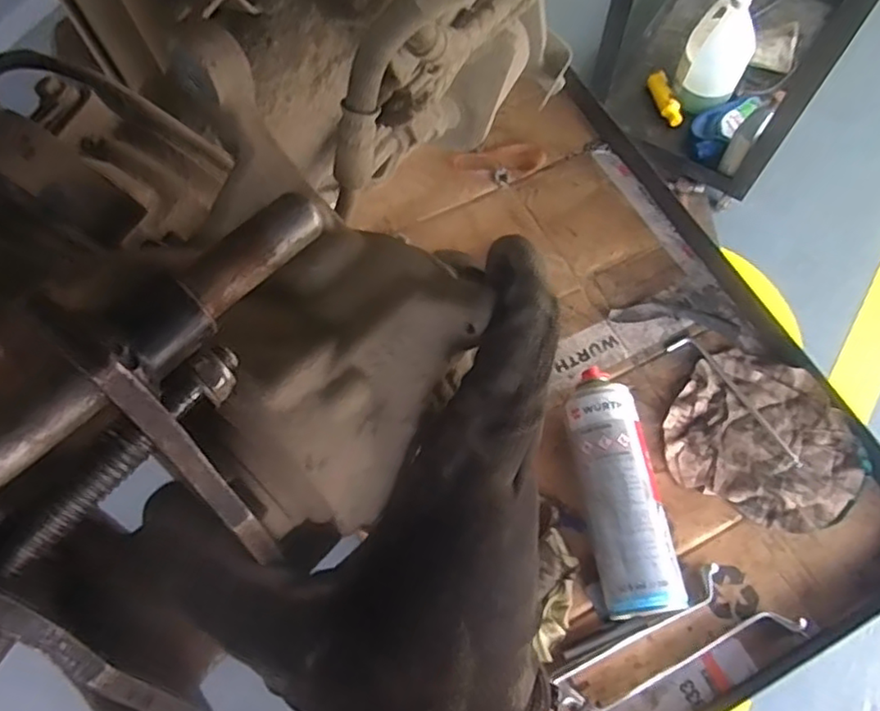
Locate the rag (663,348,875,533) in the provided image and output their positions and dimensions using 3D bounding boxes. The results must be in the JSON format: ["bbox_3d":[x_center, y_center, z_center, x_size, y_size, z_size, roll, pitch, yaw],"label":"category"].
[{"bbox_3d":[0.313,0.078,0.616,0.171,0.026,0.152,26,71,13],"label":"rag"}]

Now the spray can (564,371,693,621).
[{"bbox_3d":[0.162,0.113,0.575,0.072,0.062,0.220,-8,67,0],"label":"spray can"}]

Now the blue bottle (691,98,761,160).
[{"bbox_3d":[0.716,-0.596,1.653,0.119,0.079,0.219,35,73,16],"label":"blue bottle"}]

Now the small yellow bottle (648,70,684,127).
[{"bbox_3d":[0.602,-0.688,1.714,0.041,0.035,0.176,-12,68,-2],"label":"small yellow bottle"}]

